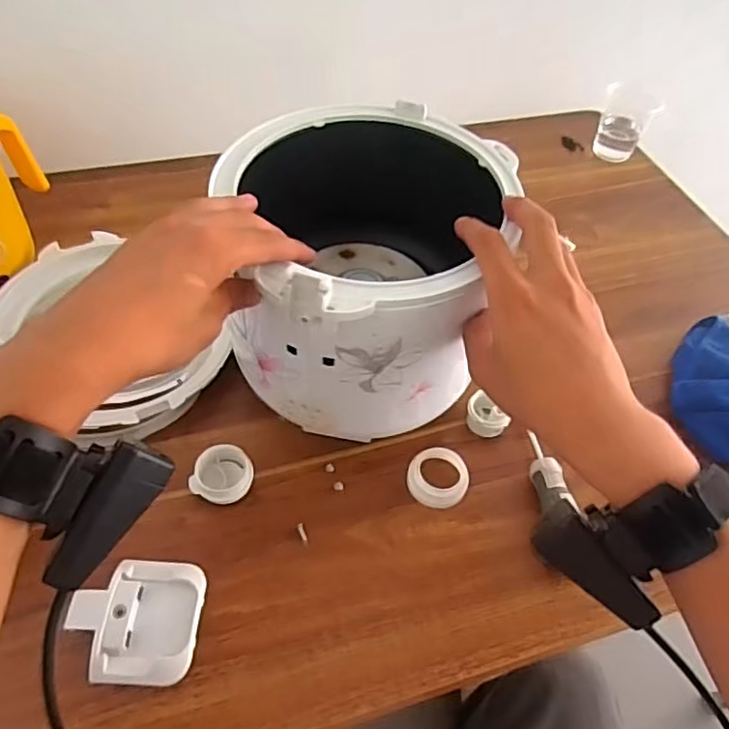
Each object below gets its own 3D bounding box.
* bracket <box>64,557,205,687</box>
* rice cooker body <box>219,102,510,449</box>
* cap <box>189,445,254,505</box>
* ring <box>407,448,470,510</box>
[{"bbox_3d":[-0.143,0.160,0.387,0.076,0.019,0.073,2,51,-2],"label":"bracket"},{"bbox_3d":[0.007,-0.067,0.461,0.203,0.167,0.202,-5,52,-8],"label":"rice cooker body"},{"bbox_3d":[-0.103,0.081,0.449,0.038,0.024,0.038,2,51,-2],"label":"cap"},{"bbox_3d":[0.055,0.085,0.461,0.044,0.017,0.041,2,51,-2],"label":"ring"}]

